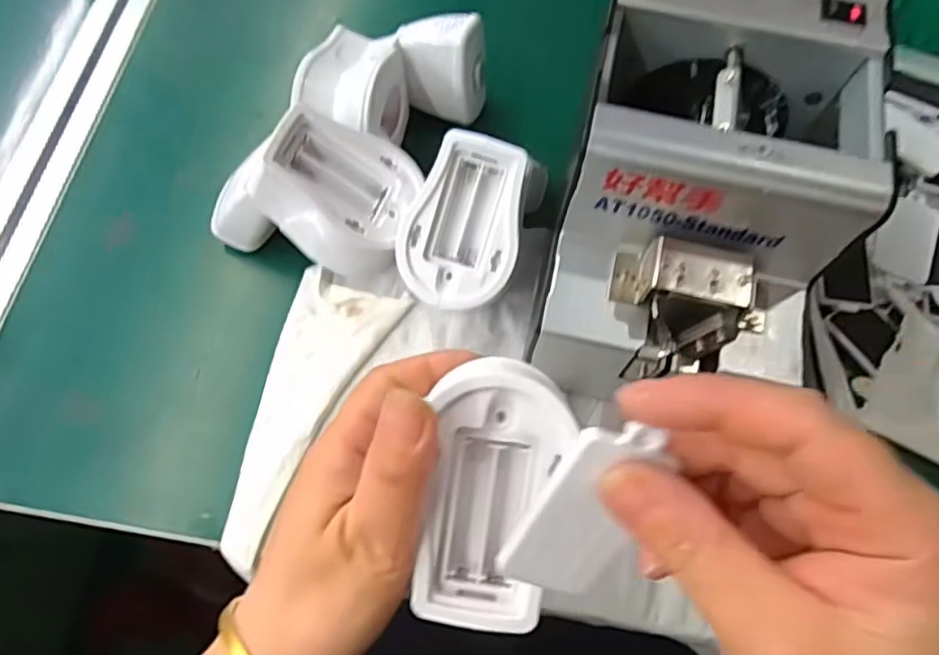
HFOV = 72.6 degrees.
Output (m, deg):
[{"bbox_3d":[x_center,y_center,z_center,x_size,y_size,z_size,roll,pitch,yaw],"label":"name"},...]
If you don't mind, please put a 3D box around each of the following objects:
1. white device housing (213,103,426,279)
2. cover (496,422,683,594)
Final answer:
[{"bbox_3d":[-0.087,-0.075,0.370,0.099,0.081,0.064,19,71,-20],"label":"white device housing"},{"bbox_3d":[0.034,0.055,0.189,0.031,0.064,0.012,25,27,9],"label":"cover"}]

